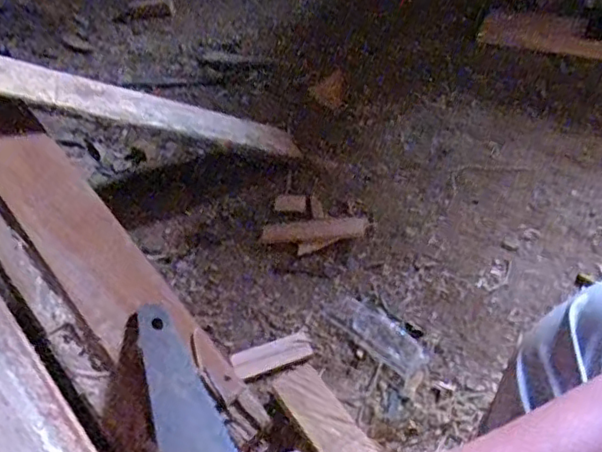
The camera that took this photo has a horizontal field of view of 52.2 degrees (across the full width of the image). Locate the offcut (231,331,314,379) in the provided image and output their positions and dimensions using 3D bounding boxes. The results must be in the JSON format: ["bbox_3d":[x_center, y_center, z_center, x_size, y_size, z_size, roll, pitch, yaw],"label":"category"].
[{"bbox_3d":[-0.033,0.149,0.710,0.090,0.007,0.040,-16,45,-16],"label":"offcut"}]

